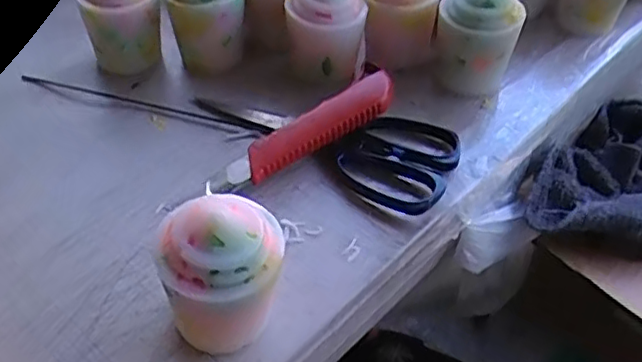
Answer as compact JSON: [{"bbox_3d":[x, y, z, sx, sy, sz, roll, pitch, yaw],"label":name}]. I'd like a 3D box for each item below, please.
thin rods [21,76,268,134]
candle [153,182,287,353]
[{"bbox_3d":[-0.128,-0.055,0.443,0.184,0.004,0.009,14,46,12],"label":"thin rods"},{"bbox_3d":[-0.045,0.045,0.303,0.056,0.071,0.060,0,45,-2],"label":"candle"}]

